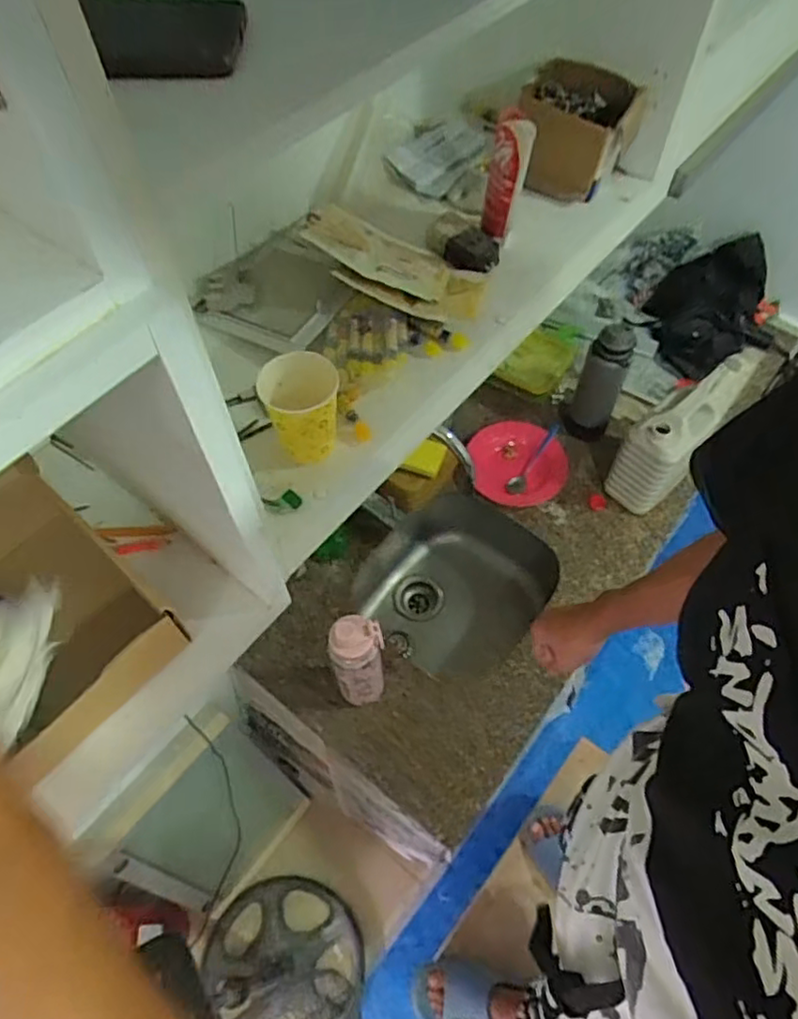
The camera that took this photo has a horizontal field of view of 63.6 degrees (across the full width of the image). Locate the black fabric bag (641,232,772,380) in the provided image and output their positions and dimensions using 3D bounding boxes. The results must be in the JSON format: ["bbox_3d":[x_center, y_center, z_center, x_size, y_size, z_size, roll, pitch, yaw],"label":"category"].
[{"bbox_3d":[0.759,-0.478,1.559,0.286,0.146,0.407,23,61,15],"label":"black fabric bag"}]

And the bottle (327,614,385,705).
[{"bbox_3d":[-0.065,0.253,1.057,0.088,0.263,0.066,-16,59,-9],"label":"bottle"}]

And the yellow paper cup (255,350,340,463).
[{"bbox_3d":[-0.089,-0.093,0.592,0.070,0.088,0.066,-17,59,-9],"label":"yellow paper cup"}]

